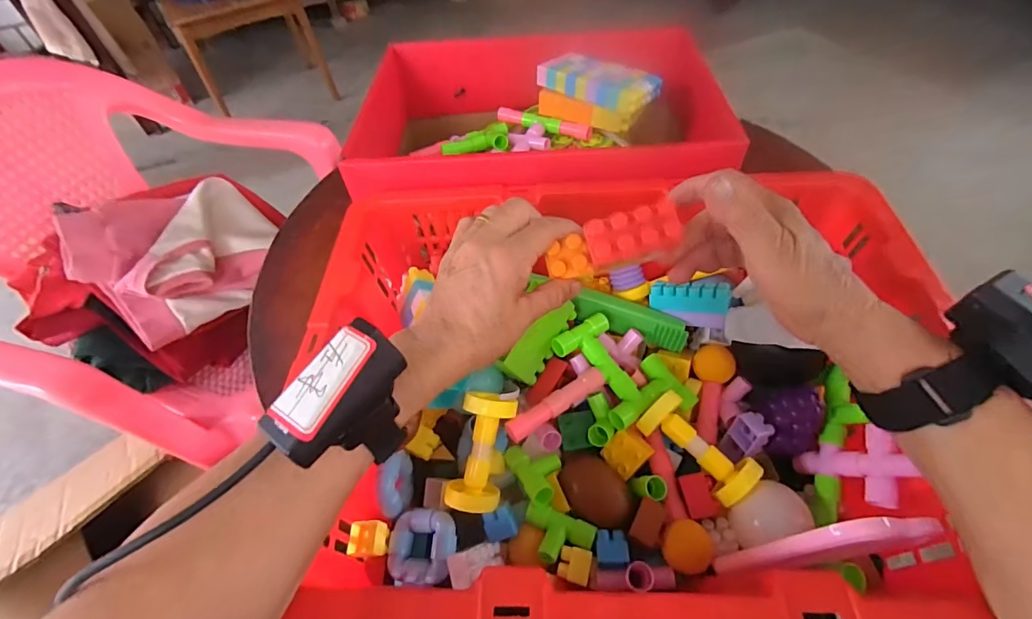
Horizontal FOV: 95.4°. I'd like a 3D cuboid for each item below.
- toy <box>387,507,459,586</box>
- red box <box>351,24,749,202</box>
[{"bbox_3d":[-0.074,0.187,0.376,0.053,0.018,0.053,-5,54,12],"label":"toy"},{"bbox_3d":[0.021,-0.223,0.565,0.390,0.100,0.311,-1,52,3],"label":"red box"}]

